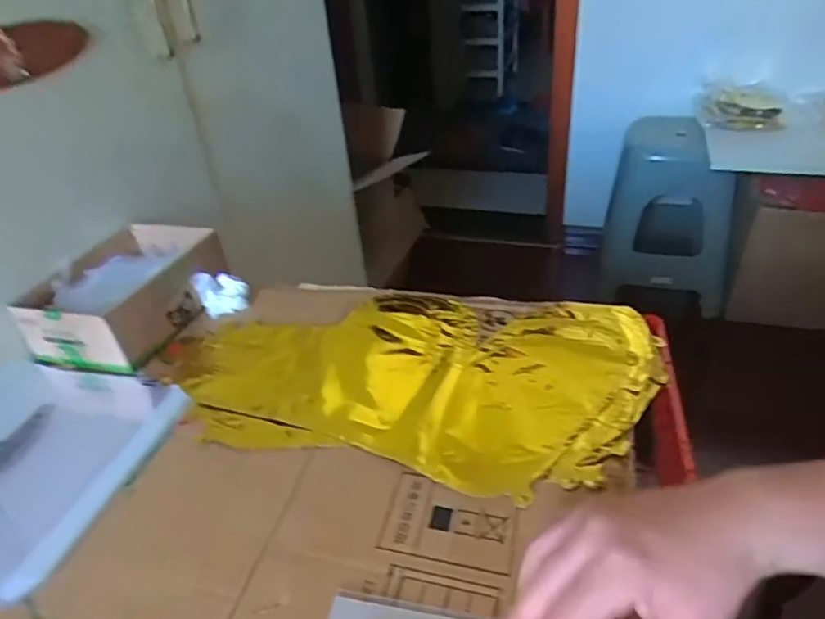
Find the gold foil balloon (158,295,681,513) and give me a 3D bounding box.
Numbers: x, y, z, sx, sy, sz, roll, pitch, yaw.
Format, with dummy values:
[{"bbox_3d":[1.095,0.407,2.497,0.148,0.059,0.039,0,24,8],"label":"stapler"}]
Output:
[{"bbox_3d":[-0.012,0.051,0.542,0.443,0.018,0.240,6,37,17],"label":"gold foil balloon"}]

